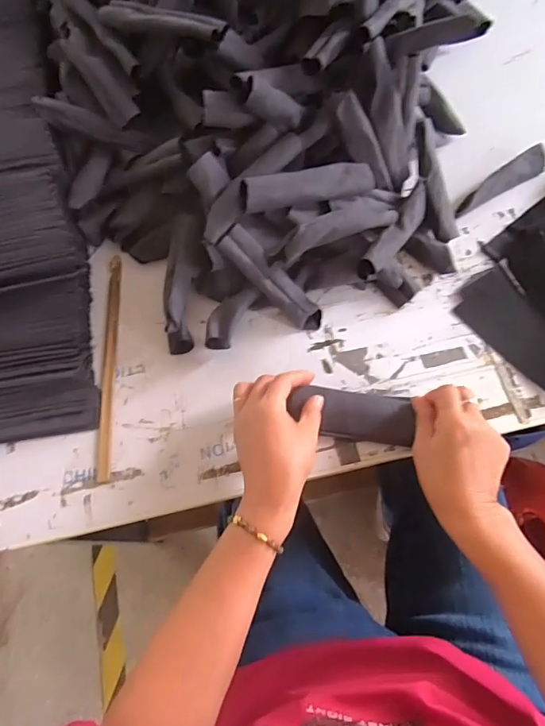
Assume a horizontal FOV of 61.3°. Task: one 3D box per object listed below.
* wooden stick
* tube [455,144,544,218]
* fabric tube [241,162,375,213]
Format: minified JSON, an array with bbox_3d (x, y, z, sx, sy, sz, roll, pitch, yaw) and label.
[{"bbox_3d":[-0.184,-0.004,0.520,0.015,0.004,0.267,-4,69,1],"label":"wooden stick"},{"bbox_3d":[0.288,-0.229,0.578,0.138,0.030,0.023,-29,71,-9],"label":"tube"},{"bbox_3d":[0.038,-0.190,0.494,0.155,0.028,0.029,-17,69,-19],"label":"fabric tube"}]

